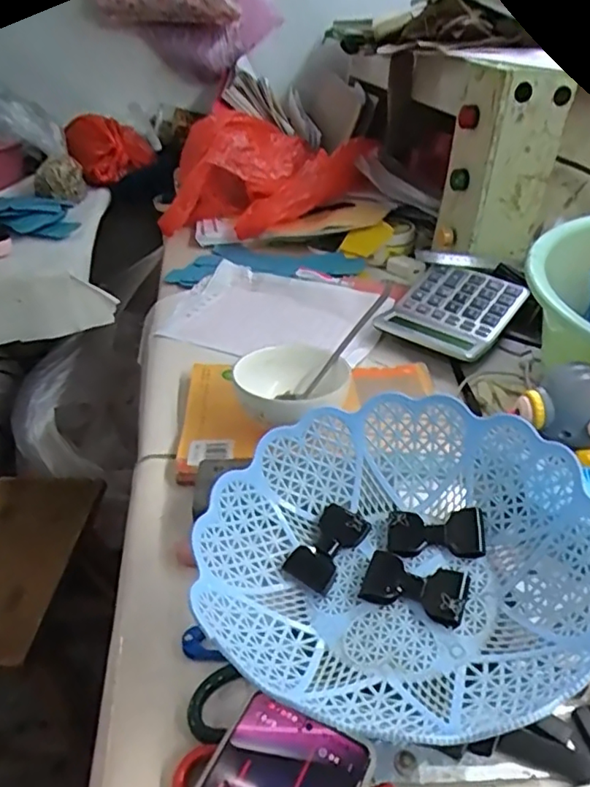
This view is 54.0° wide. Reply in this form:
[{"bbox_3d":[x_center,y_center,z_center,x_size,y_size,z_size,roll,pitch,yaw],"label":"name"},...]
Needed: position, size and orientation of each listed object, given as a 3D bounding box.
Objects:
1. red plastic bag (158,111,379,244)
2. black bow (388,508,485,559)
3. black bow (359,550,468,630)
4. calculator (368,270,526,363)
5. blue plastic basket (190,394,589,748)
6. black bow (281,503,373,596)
[{"bbox_3d":[-0.058,-0.375,1.022,0.323,0.168,0.233,-27,42,-34],"label":"red plastic bag"},{"bbox_3d":[0.098,0.097,0.405,0.063,0.015,0.033,5,34,7],"label":"black bow"},{"bbox_3d":[0.078,0.125,0.378,0.064,0.016,0.037,12,36,18],"label":"black bow"},{"bbox_3d":[0.197,-0.108,0.721,0.129,0.023,0.156,28,62,29],"label":"calculator"},{"bbox_3d":[0.061,0.106,0.378,0.242,0.100,0.214,2,34,3],"label":"blue plastic basket"},{"bbox_3d":[0.024,0.108,0.415,0.036,0.013,0.067,22,53,30],"label":"black bow"}]

